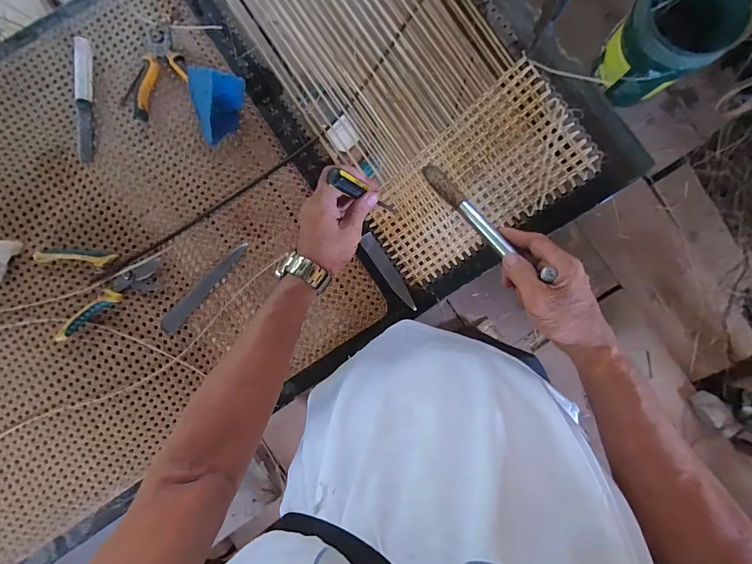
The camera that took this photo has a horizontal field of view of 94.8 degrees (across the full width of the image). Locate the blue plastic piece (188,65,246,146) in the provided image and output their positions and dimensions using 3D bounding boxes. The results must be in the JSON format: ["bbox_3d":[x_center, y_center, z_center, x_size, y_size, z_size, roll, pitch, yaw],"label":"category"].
[{"bbox_3d":[-0.246,-0.269,0.535,0.076,0.056,0.102,0,90,3],"label":"blue plastic piece"}]

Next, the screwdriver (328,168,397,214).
[{"bbox_3d":[-0.011,-0.115,0.466,0.024,0.172,0.027,-8,86,21],"label":"screwdriver"}]

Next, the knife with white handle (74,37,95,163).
[{"bbox_3d":[-0.465,-0.290,0.549,0.029,0.015,0.190,-1,86,-2],"label":"knife with white handle"}]

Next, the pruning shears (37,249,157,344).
[{"bbox_3d":[-0.424,-0.001,0.535,0.173,0.017,0.137,-15,87,-3],"label":"pruning shears"}]

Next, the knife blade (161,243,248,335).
[{"bbox_3d":[-0.270,0.008,0.547,0.028,0.008,0.180,42,86,1],"label":"knife blade"}]

